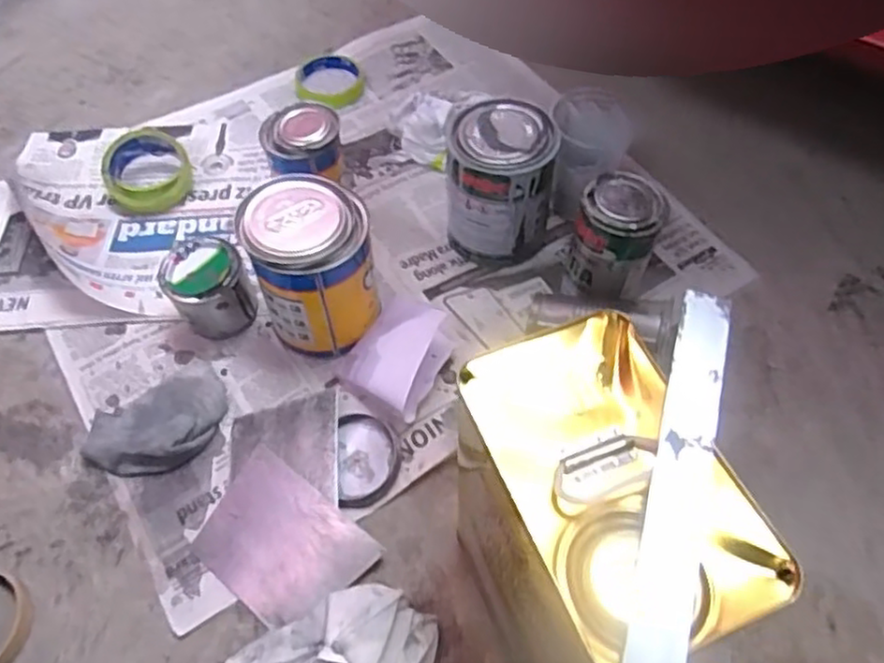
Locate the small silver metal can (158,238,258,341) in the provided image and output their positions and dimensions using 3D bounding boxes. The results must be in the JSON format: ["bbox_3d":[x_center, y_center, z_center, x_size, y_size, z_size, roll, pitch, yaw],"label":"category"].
[{"bbox_3d":[-0.219,-0.041,0.656,0.070,0.066,0.070,0,56,0],"label":"small silver metal can"}]

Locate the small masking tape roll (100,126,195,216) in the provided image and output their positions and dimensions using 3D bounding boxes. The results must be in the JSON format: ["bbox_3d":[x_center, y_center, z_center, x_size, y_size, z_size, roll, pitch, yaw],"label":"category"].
[{"bbox_3d":[-0.327,-0.178,0.760,0.092,0.047,0.103,-24,59,-16],"label":"small masking tape roll"}]

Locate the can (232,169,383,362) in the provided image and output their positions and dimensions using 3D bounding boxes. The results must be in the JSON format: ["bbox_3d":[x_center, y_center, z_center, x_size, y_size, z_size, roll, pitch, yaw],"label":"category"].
[{"bbox_3d":[-0.114,-0.055,0.624,0.103,0.134,0.107,-11,57,-8],"label":"can"}]

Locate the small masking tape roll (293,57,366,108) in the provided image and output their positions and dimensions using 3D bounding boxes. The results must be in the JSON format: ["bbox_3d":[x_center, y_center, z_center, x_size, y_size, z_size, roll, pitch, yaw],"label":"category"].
[{"bbox_3d":[-0.141,-0.317,0.881,0.089,0.023,0.074,20,58,13],"label":"small masking tape roll"}]

